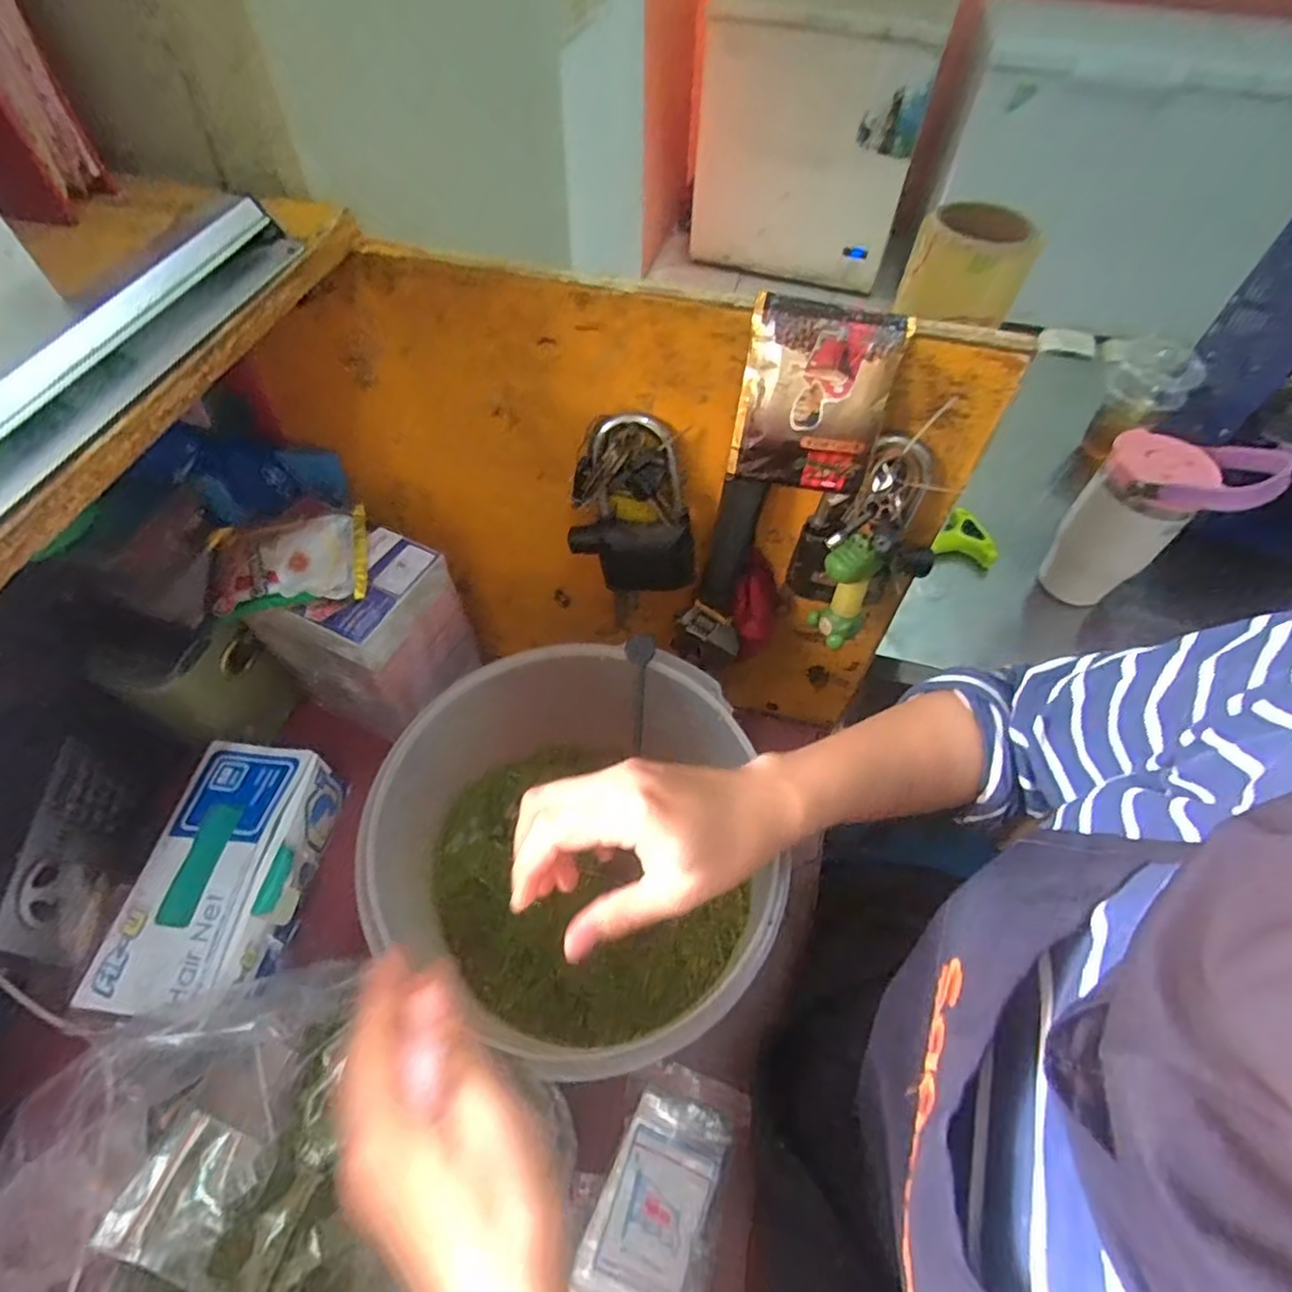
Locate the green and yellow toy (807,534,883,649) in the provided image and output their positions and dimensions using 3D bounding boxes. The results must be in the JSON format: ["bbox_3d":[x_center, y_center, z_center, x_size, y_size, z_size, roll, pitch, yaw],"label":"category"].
[{"bbox_3d":[0.139,-0.038,0.459,0.036,0.078,0.035,14,56,8],"label":"green and yellow toy"}]

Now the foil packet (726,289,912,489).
[{"bbox_3d":[0.099,-0.146,0.394,0.086,0.103,0.015,14,35,7],"label":"foil packet"}]

